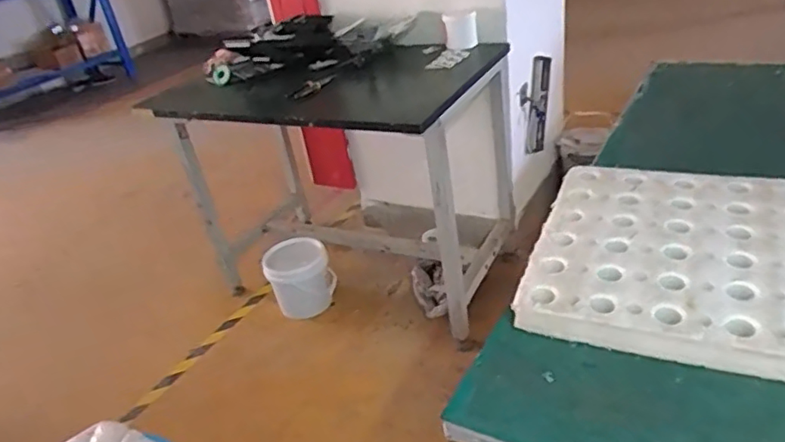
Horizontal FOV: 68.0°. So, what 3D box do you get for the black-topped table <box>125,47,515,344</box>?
[{"bbox_3d":[-0.158,-0.152,1.919,1.065,0.733,0.686,10,33,28],"label":"black-topped table"}]

